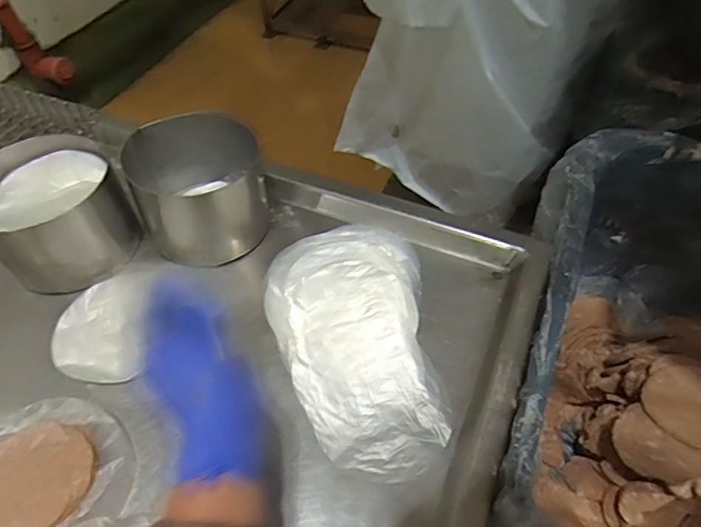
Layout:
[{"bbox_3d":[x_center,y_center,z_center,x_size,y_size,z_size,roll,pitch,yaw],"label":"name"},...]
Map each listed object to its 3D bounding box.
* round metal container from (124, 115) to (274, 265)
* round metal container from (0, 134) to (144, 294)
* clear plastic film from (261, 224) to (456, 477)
[{"bbox_3d":[-0.171,-0.084,0.565,0.129,0.094,0.131,-1,54,1],"label":"round metal container"},{"bbox_3d":[-0.323,-0.053,0.548,0.144,0.100,0.141,-1,54,1],"label":"round metal container"},{"bbox_3d":[0.000,0.066,0.491,0.156,0.027,0.268,-5,54,-2],"label":"clear plastic film"}]

